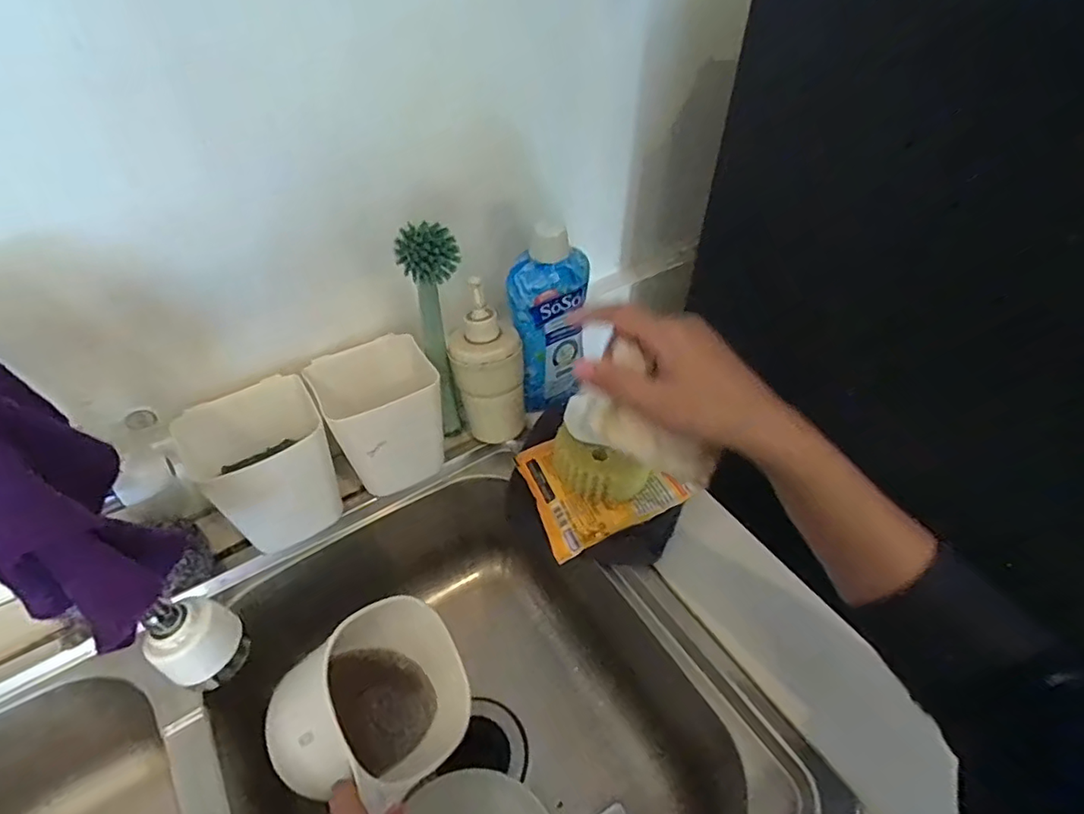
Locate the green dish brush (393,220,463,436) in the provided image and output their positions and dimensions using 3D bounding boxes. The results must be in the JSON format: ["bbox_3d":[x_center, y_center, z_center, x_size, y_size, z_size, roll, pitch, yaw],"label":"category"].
[{"bbox_3d":[-0.102,-0.059,0.566,0.048,0.271,0.046,-9,46,-10],"label":"green dish brush"}]

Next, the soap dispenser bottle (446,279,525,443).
[{"bbox_3d":[-0.056,-0.041,0.598,0.076,0.167,0.061,-2,45,-3],"label":"soap dispenser bottle"}]

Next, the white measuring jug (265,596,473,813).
[{"bbox_3d":[-0.159,0.275,0.522,0.152,0.125,0.149,36,32,-27],"label":"white measuring jug"}]

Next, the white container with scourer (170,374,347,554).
[{"bbox_3d":[-0.265,0.055,0.538,0.113,0.102,0.103,-24,50,-23],"label":"white container with scourer"}]

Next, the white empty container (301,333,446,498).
[{"bbox_3d":[-0.163,0.006,0.584,0.107,0.102,0.121,-20,49,-20],"label":"white empty container"}]

